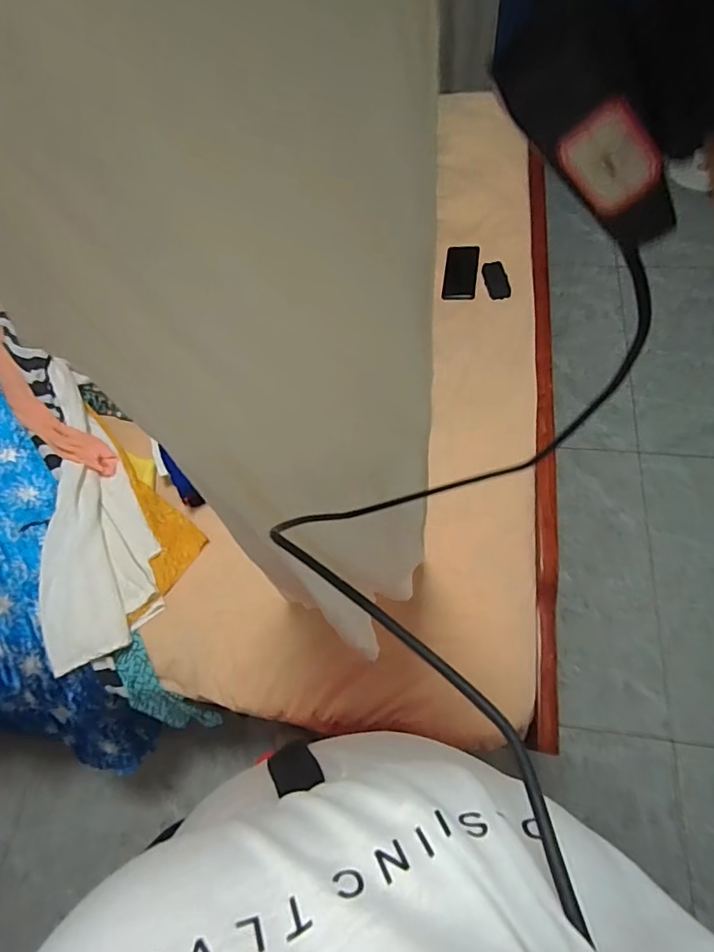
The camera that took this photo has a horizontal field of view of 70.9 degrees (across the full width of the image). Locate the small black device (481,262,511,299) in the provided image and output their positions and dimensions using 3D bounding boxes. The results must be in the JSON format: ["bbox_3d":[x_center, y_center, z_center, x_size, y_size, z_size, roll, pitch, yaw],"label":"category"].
[{"bbox_3d":[0.336,-0.470,1.203,0.055,0.013,0.111,-10,64,1],"label":"small black device"}]

